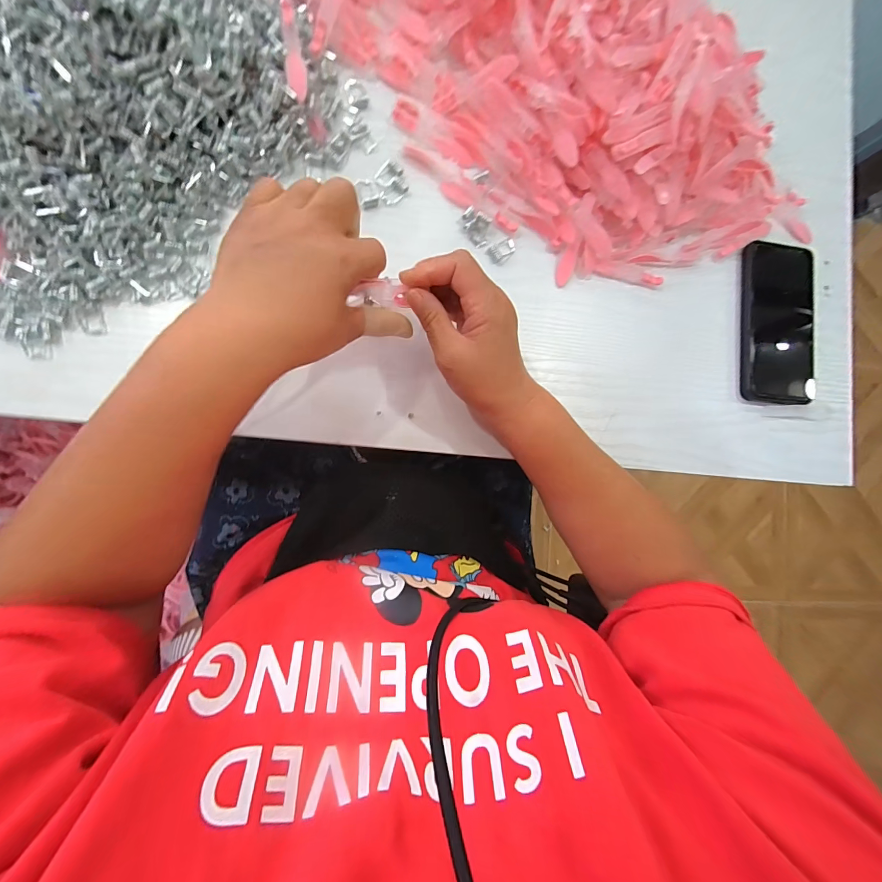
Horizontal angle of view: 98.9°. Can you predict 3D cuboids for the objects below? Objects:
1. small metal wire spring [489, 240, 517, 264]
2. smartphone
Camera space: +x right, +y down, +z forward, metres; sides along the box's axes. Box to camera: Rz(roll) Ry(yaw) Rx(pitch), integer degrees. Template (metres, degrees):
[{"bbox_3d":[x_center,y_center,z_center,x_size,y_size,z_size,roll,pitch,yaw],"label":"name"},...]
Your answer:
[{"bbox_3d":[0.057,-0.174,0.342,0.026,0.004,0.017,-39,93,-9],"label":"small metal wire spring"},{"bbox_3d":[0.337,-0.120,0.378,0.078,0.015,0.162,6,86,-8],"label":"smartphone"}]

